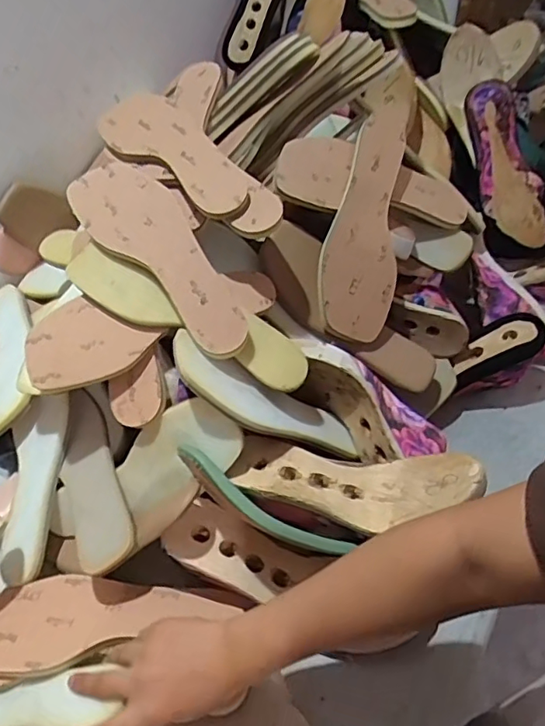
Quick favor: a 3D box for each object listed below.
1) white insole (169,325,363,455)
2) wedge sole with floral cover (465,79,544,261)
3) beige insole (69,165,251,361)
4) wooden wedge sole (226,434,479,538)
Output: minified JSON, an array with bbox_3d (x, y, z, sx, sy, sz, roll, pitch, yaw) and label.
[{"bbox_3d":[0.000,0.043,0.547,0.017,0.217,0.067,-38,36,34],"label":"white insole"},{"bbox_3d":[0.318,-0.258,0.758,0.081,0.238,0.082,-22,12,-14],"label":"wedge sole with floral cover"},{"bbox_3d":[-0.106,-0.106,0.541,0.080,0.023,0.238,-35,76,-23],"label":"beige insole"},{"bbox_3d":[0.073,0.109,0.514,0.221,0.049,0.084,3,49,9],"label":"wooden wedge sole"}]

